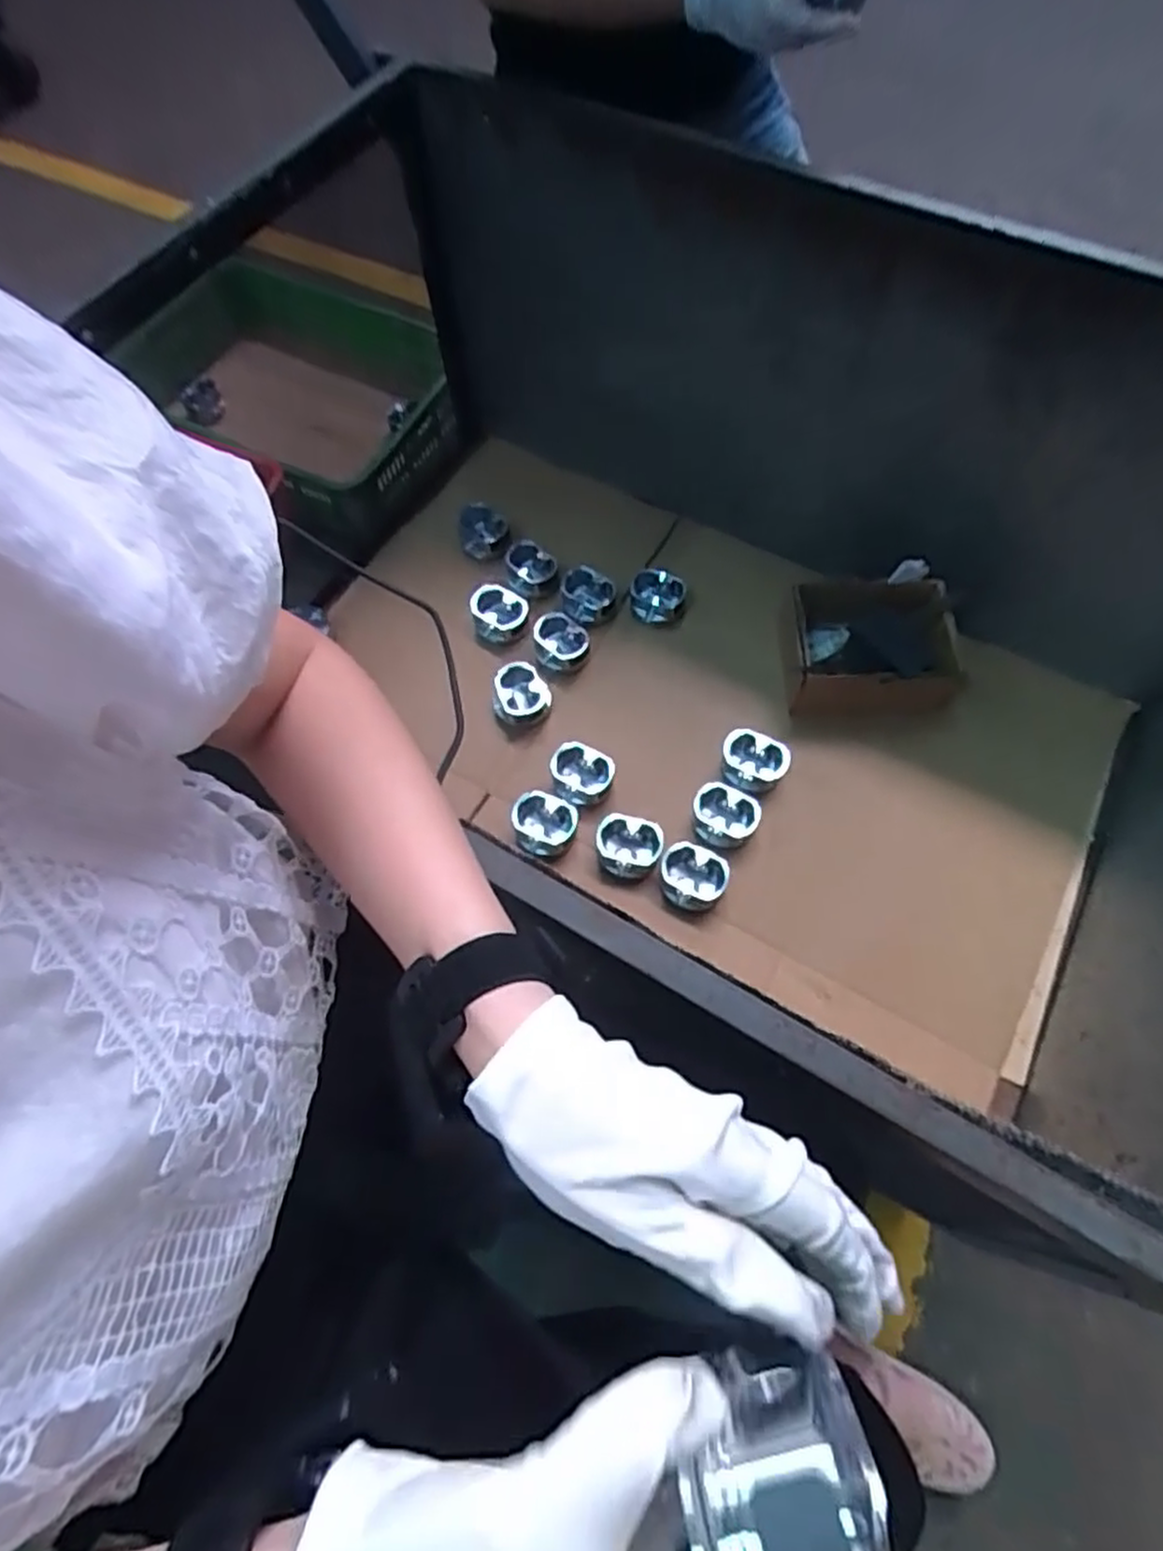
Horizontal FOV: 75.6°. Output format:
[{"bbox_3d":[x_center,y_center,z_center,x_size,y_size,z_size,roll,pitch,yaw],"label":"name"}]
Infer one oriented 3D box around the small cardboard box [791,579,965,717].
[{"bbox_3d":[0.384,-0.161,0.993,0.202,0.095,0.162,1,66,2],"label":"small cardboard box"}]

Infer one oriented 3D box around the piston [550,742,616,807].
[{"bbox_3d":[0.001,0.000,0.955,0.077,0.048,0.073,-1,66,2],"label":"piston"}]

